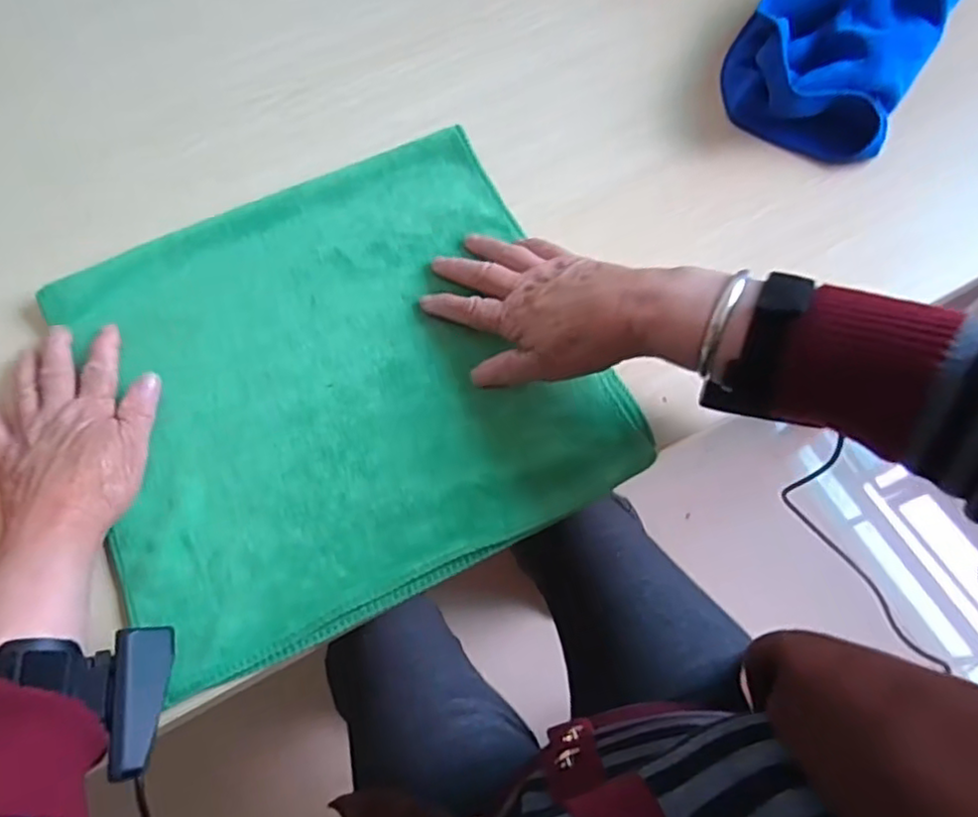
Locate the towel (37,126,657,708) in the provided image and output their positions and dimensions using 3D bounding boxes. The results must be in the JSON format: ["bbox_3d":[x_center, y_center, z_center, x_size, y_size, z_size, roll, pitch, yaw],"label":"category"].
[{"bbox_3d":[-0.102,-0.027,0.437,0.313,0.014,0.306,-24,67,-8],"label":"towel"}]

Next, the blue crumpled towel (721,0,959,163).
[{"bbox_3d":[0.287,-0.322,0.507,0.129,0.070,0.262,29,71,13],"label":"blue crumpled towel"}]

